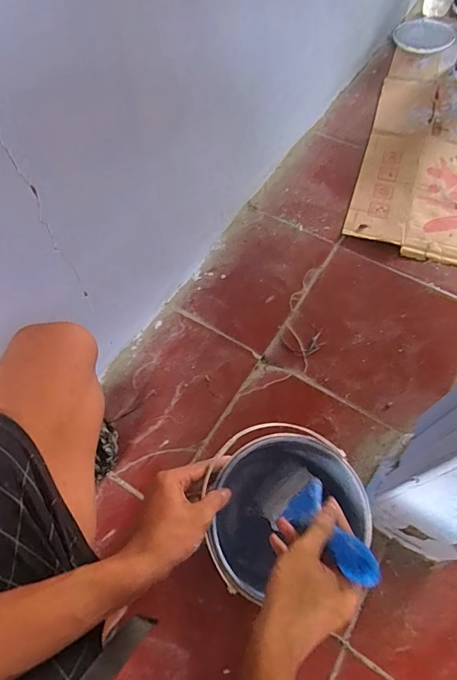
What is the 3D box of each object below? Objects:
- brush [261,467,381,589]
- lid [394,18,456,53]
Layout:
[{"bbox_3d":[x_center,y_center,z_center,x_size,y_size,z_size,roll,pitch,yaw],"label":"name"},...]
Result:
[{"bbox_3d":[0.090,0.193,0.430,0.072,0.179,0.010,-37,105,-8],"label":"brush"},{"bbox_3d":[0.615,-0.965,1.312,0.178,0.012,0.209,21,63,11],"label":"lid"}]

